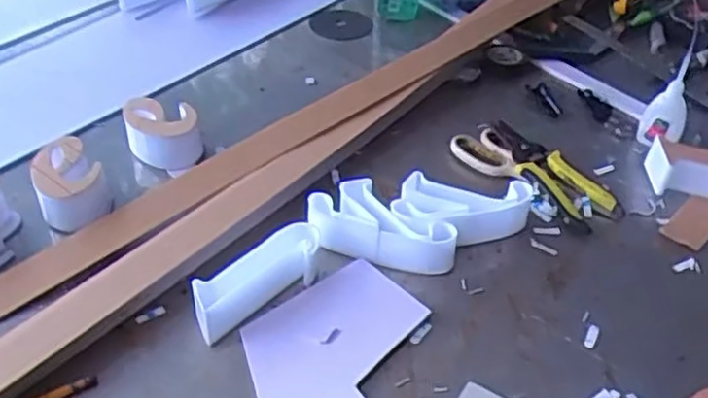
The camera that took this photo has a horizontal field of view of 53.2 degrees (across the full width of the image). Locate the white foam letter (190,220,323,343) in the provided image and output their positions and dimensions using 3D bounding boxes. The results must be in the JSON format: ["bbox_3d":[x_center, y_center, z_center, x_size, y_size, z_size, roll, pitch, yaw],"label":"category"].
[{"bbox_3d":[-0.080,0.067,0.596,0.124,0.041,0.037,-30,50,-33],"label":"white foam letter"}]

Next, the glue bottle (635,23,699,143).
[{"bbox_3d":[0.354,-0.118,0.783,0.046,0.124,0.037,20,43,18],"label":"glue bottle"}]

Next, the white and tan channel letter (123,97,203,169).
[{"bbox_3d":[-0.200,-0.073,0.742,0.071,0.047,0.078,-10,42,-16],"label":"white and tan channel letter"}]

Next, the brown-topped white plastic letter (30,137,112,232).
[{"bbox_3d":[-0.268,-0.013,0.671,0.063,0.044,0.081,-18,45,-23],"label":"brown-topped white plastic letter"}]

